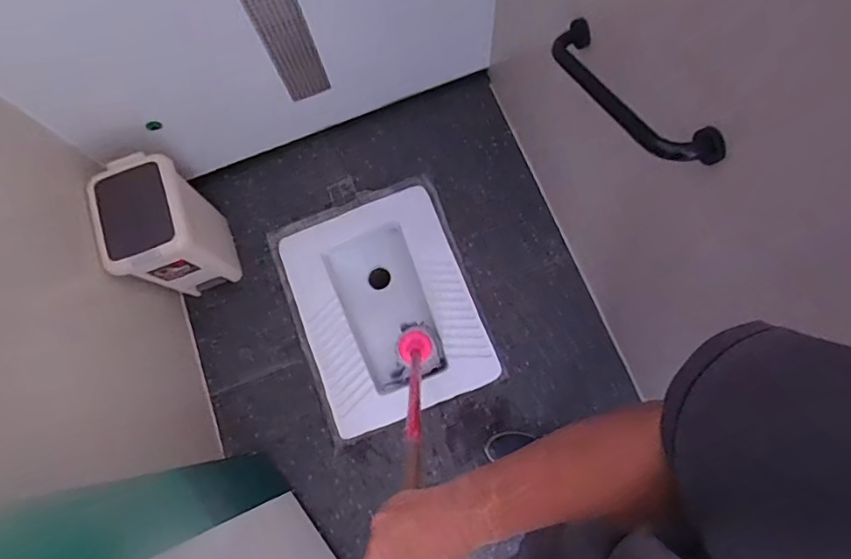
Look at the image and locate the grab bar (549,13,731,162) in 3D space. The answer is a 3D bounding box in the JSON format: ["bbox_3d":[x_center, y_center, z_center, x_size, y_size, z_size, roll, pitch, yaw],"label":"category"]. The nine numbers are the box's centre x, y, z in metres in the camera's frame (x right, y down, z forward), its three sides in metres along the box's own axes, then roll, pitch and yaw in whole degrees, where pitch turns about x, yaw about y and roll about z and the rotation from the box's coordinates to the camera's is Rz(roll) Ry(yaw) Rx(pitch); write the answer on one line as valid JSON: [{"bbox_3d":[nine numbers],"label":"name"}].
[{"bbox_3d":[0.300,-0.292,0.805,0.088,0.069,0.408,-23,55,-5],"label":"grab bar"}]

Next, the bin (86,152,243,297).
[{"bbox_3d":[-0.600,-0.114,1.282,0.208,0.352,0.261,-13,76,2],"label":"bin"}]

